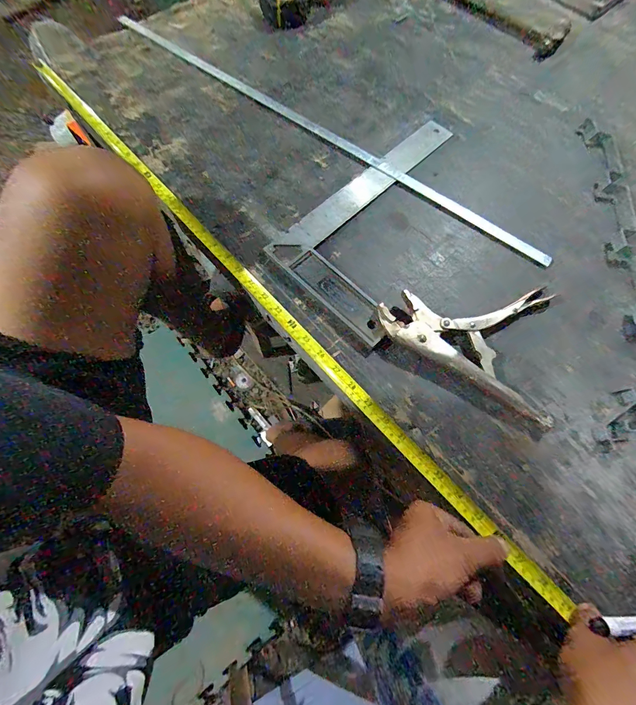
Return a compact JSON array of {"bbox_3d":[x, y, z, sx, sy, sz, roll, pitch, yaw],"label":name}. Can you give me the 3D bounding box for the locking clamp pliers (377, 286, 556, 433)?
[{"bbox_3d":[0.164,-0.009,0.381,0.193,0.023,0.157,9,72,2],"label":"locking clamp pliers"}]

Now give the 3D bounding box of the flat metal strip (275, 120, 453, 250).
[{"bbox_3d":[0.074,-0.232,0.458,0.041,0.005,0.310,44,74,10],"label":"flat metal strip"}]

